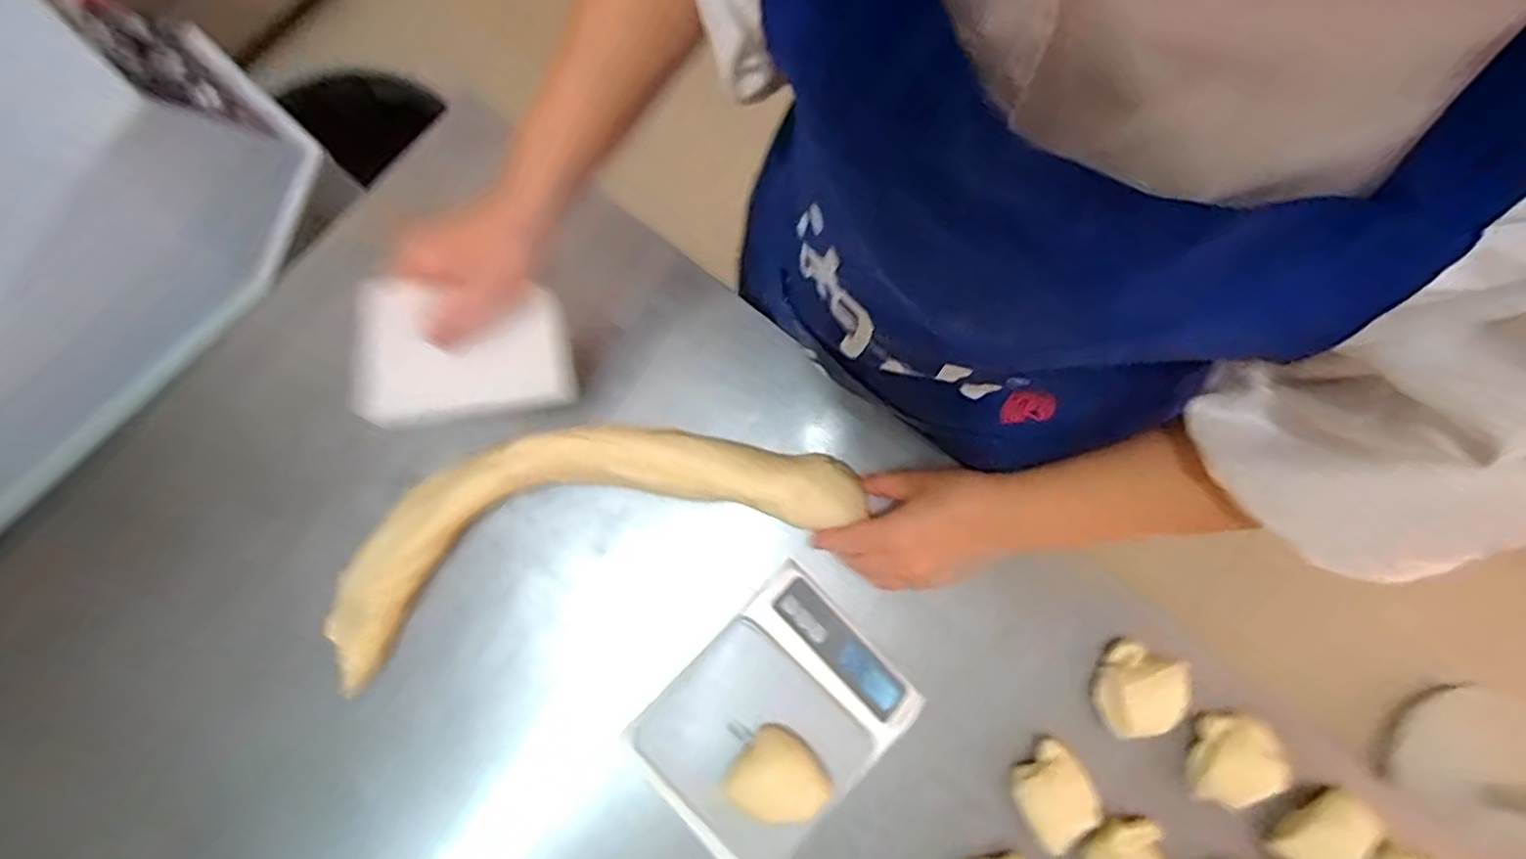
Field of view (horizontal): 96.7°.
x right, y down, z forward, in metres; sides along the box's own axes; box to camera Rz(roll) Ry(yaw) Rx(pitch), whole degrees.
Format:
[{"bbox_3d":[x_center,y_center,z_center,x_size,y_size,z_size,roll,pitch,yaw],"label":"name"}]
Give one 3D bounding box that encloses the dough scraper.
[{"bbox_3d":[-0.202,-0.052,0.463,0.137,0.113,0.011,-11,47,-29],"label":"dough scraper"}]

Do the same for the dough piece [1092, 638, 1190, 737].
[{"bbox_3d":[0.290,0.198,0.520,0.060,0.031,0.065,5,79,1],"label":"dough piece"}]

